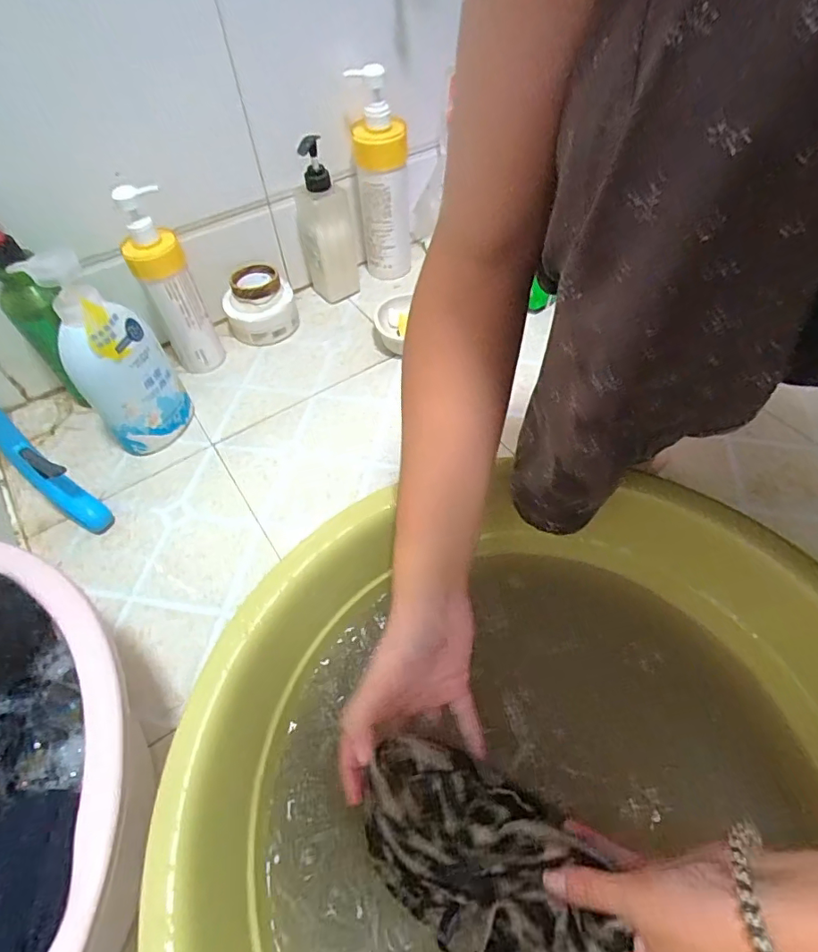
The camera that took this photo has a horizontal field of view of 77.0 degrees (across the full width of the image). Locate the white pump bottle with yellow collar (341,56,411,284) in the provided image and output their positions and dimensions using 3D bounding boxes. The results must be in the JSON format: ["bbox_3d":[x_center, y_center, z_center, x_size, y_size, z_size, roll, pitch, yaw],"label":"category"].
[{"bbox_3d":[-0.039,-0.452,0.792,0.078,0.270,0.079,-5,53,-1],"label":"white pump bottle with yellow collar"}]

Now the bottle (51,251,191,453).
[{"bbox_3d":[-0.333,-0.133,0.586,0.097,0.244,0.078,-23,55,-14],"label":"bottle"}]

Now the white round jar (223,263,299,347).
[{"bbox_3d":[-0.226,-0.259,0.781,0.100,0.078,0.096,-1,53,2],"label":"white round jar"}]

